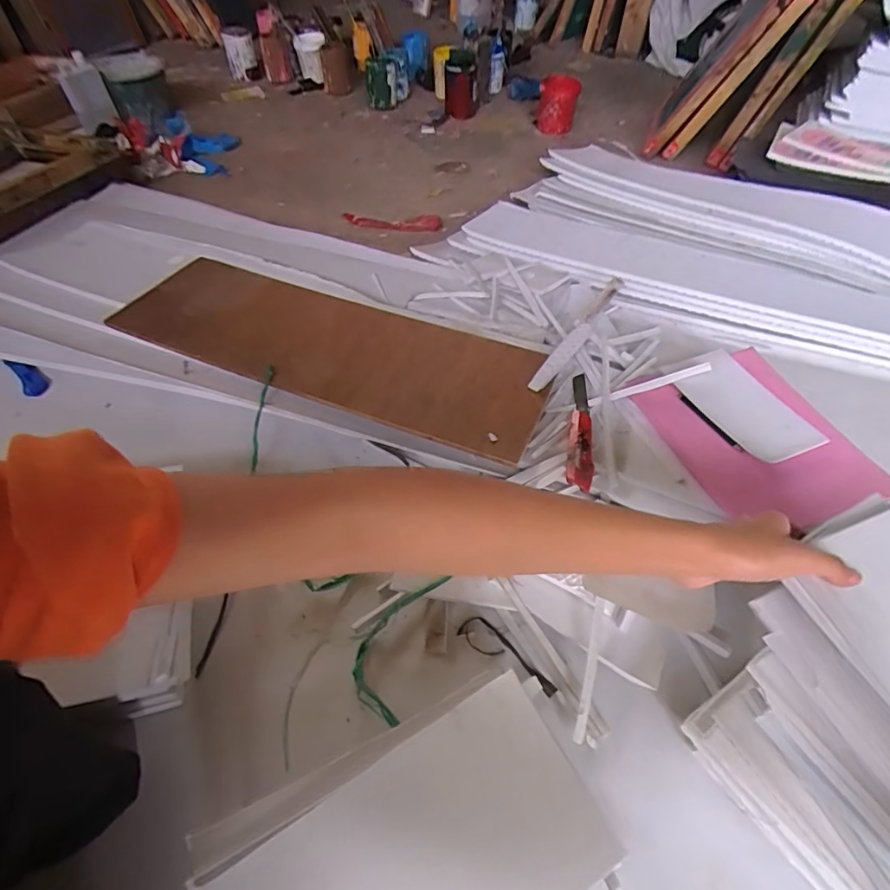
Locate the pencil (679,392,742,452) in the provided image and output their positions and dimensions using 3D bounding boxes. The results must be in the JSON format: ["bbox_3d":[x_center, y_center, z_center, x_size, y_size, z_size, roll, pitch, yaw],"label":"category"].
[{"bbox_3d":[0.351,-0.030,0.658,0.009,0.006,0.107,-24,56,-17],"label":"pencil"}]

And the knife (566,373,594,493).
[{"bbox_3d":[0.180,-0.023,0.652,0.030,0.023,0.210,10,52,8],"label":"knife"}]

